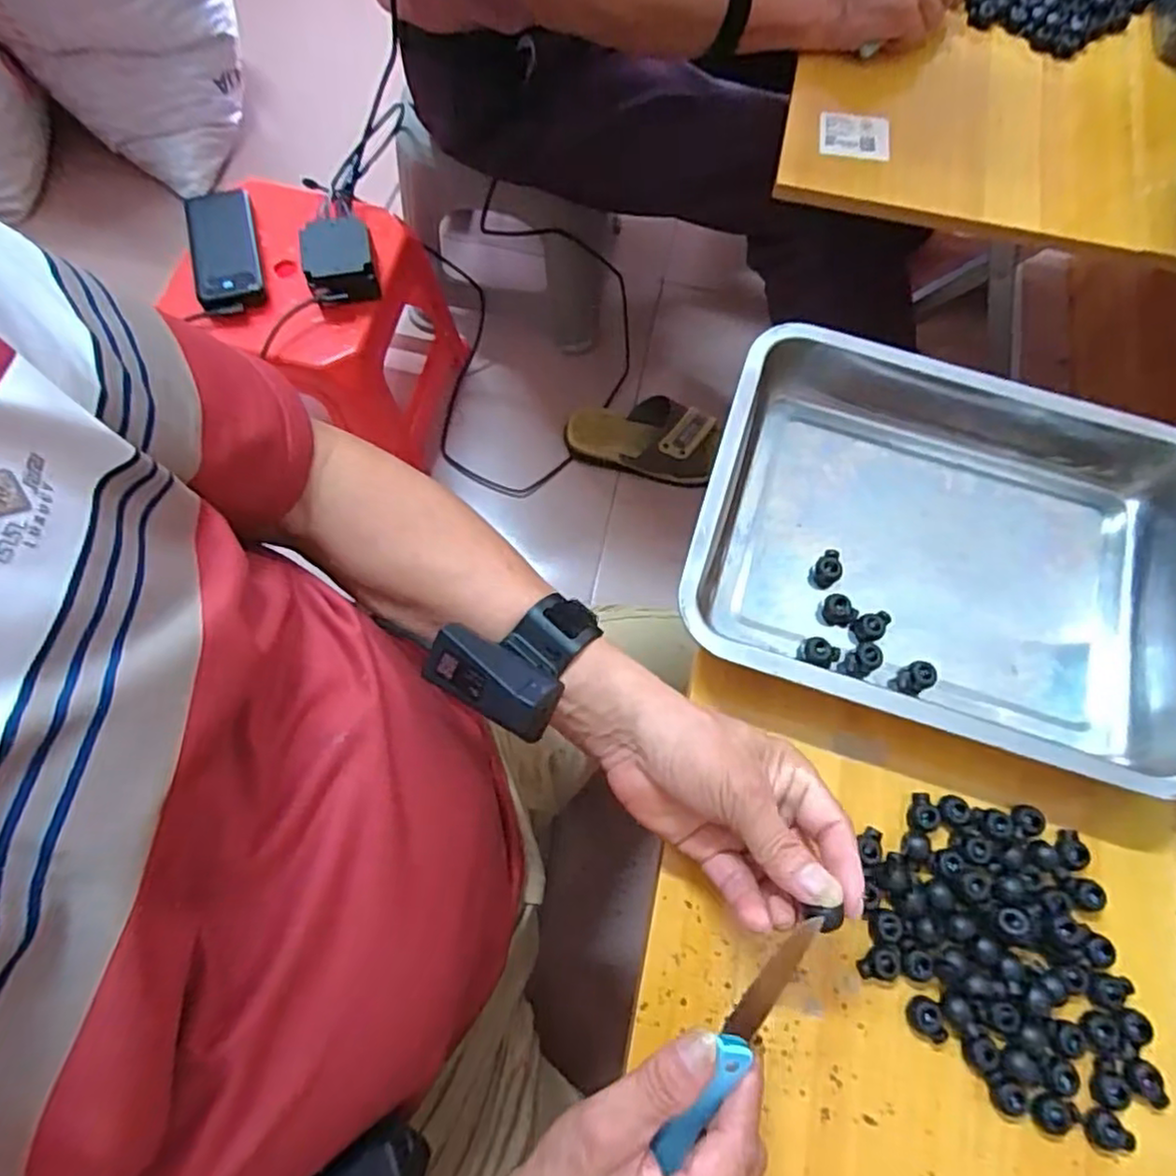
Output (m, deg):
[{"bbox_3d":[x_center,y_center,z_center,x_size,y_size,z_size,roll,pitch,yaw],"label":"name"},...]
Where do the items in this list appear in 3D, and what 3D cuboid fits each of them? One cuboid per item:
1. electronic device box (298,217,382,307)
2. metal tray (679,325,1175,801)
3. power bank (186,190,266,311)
[{"bbox_3d":[-0.278,-0.367,0.766,0.077,0.057,0.086,-11,72,-6],"label":"electronic device box"},{"bbox_3d":[0.230,-0.026,0.434,0.310,0.046,0.240,18,72,4],"label":"metal tray"},{"bbox_3d":[-0.411,-0.380,0.773,0.069,0.021,0.157,-15,73,-7],"label":"power bank"}]

